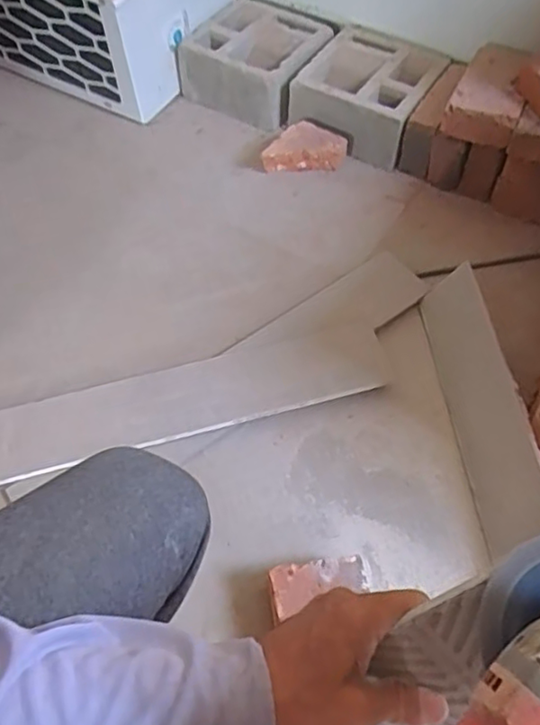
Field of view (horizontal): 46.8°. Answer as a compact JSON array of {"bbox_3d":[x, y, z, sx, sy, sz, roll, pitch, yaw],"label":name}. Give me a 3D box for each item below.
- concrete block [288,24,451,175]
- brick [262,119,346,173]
[{"bbox_3d":[0.168,-0.466,1.090,0.208,0.109,0.224,25,61,17],"label":"concrete block"},{"bbox_3d":[0.057,-0.361,1.051,0.142,0.051,0.064,-4,56,-1],"label":"brick"}]

